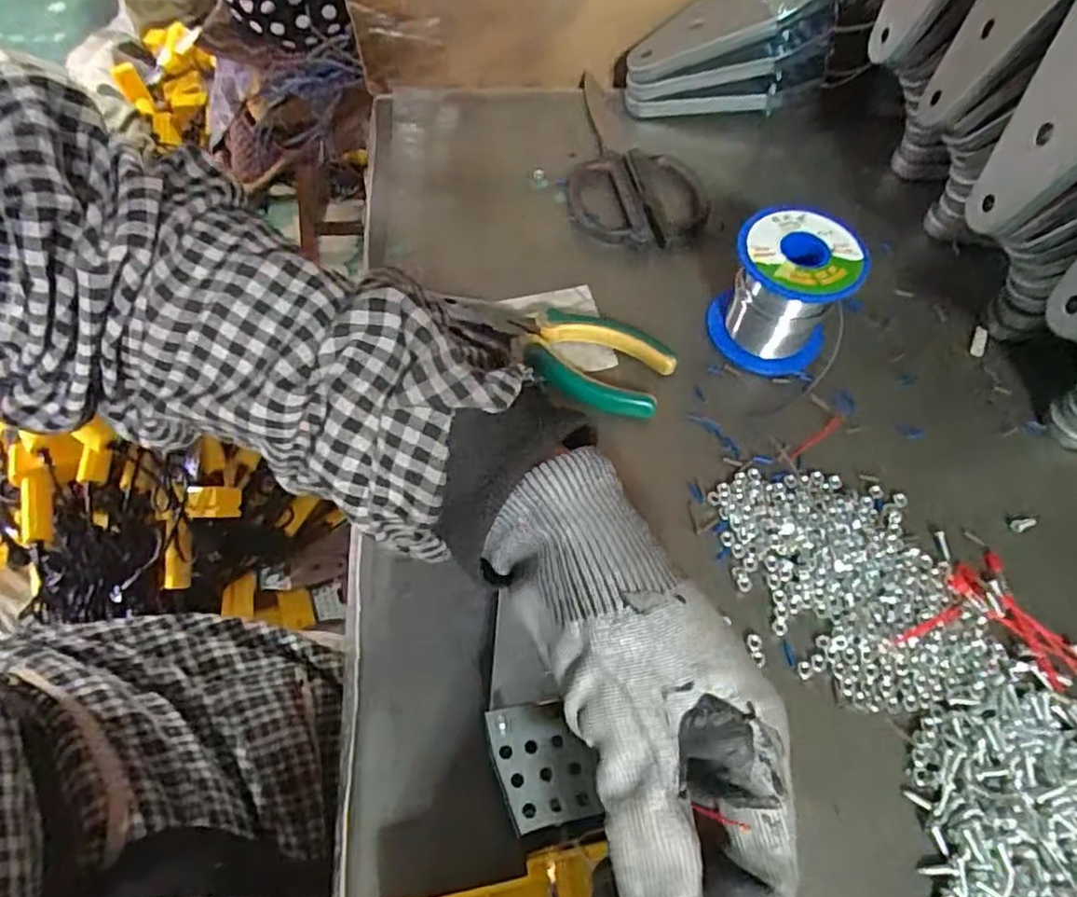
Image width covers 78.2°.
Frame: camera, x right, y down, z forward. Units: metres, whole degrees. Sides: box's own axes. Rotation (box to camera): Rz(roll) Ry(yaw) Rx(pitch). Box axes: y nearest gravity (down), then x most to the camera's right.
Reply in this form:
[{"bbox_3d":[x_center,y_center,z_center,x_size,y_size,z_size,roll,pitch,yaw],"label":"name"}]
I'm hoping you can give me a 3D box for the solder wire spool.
[{"bbox_3d":[0.132,-0.085,0.357,0.063,0.061,0.059,1,60,-2],"label":"solder wire spool"}]

